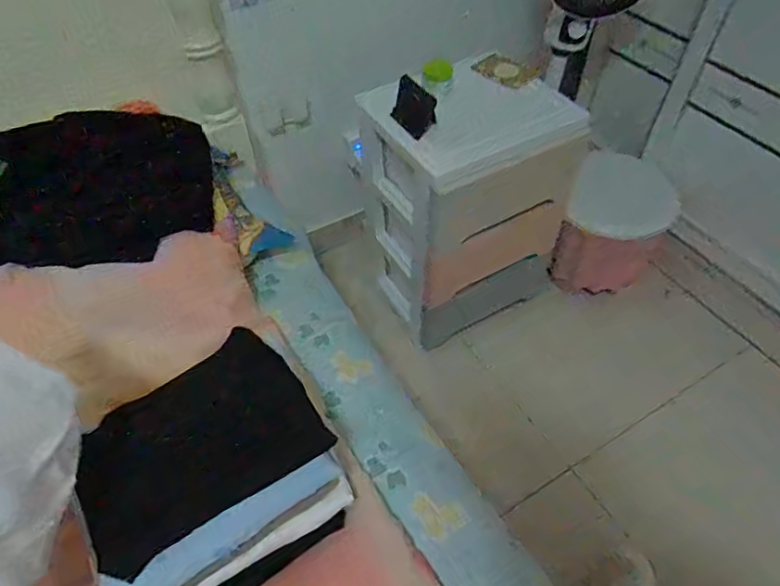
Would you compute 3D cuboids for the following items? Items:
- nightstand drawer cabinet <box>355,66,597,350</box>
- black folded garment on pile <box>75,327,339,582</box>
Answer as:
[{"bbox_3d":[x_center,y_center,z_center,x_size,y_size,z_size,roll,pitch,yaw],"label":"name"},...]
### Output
[{"bbox_3d":[0.173,-0.205,1.225,0.380,0.461,0.285,-19,53,-14],"label":"nightstand drawer cabinet"},{"bbox_3d":[-0.194,0.147,0.549,0.227,0.033,0.167,-32,57,-23],"label":"black folded garment on pile"}]

